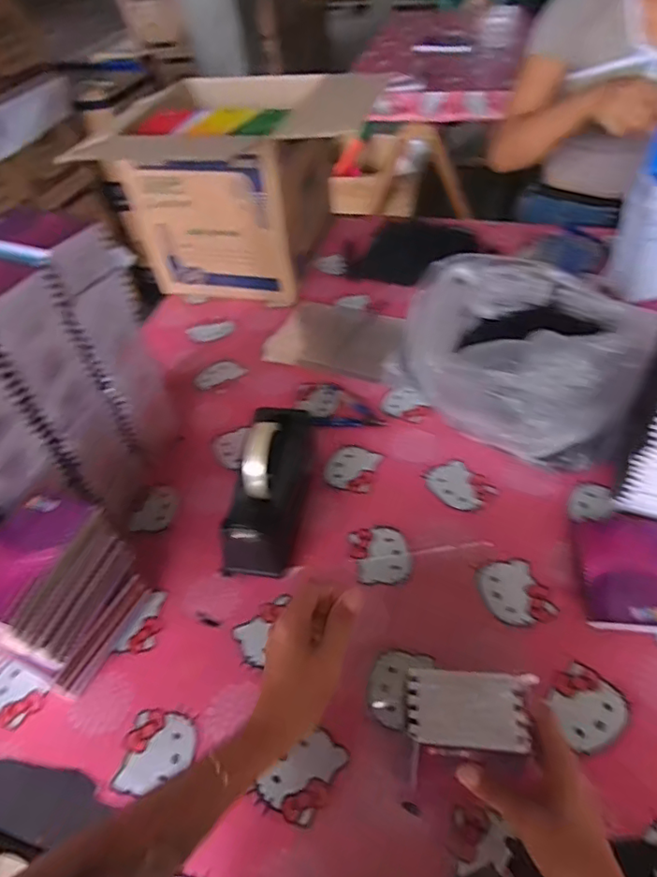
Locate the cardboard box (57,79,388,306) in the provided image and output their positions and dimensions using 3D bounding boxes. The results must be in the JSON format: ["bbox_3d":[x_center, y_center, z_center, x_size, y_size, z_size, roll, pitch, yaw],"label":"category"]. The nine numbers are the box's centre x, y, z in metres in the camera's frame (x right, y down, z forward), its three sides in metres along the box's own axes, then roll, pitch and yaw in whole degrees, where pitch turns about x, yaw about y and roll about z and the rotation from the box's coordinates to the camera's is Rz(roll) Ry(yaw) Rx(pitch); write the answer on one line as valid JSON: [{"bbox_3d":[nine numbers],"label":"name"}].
[{"bbox_3d":[-0.175,-0.476,1.093,0.318,0.297,0.315,8,48,13],"label":"cardboard box"}]

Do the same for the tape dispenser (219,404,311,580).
[{"bbox_3d":[-0.072,0.051,0.698,0.079,0.125,0.214,6,48,12],"label":"tape dispenser"}]

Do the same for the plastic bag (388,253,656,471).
[{"bbox_3d":[0.263,-0.144,0.797,0.308,0.187,0.322,11,49,16],"label":"plastic bag"}]

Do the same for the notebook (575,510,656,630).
[{"bbox_3d":[0.348,0.142,0.627,0.121,0.013,0.148,4,47,10],"label":"notebook"}]

